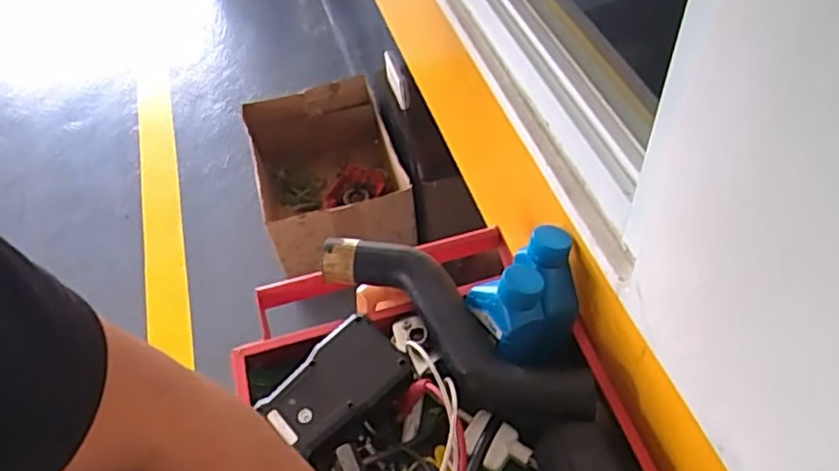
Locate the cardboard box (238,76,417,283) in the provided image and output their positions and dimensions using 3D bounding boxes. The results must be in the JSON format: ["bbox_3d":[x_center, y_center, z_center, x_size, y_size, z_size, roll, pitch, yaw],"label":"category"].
[{"bbox_3d":[-0.241,-0.152,1.706,0.361,0.228,0.462,-14,51,-7],"label":"cardboard box"}]

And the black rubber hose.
[{"bbox_3d":[0.031,0.089,0.629,0.301,0.055,0.077,33,60,28],"label":"black rubber hose"}]

